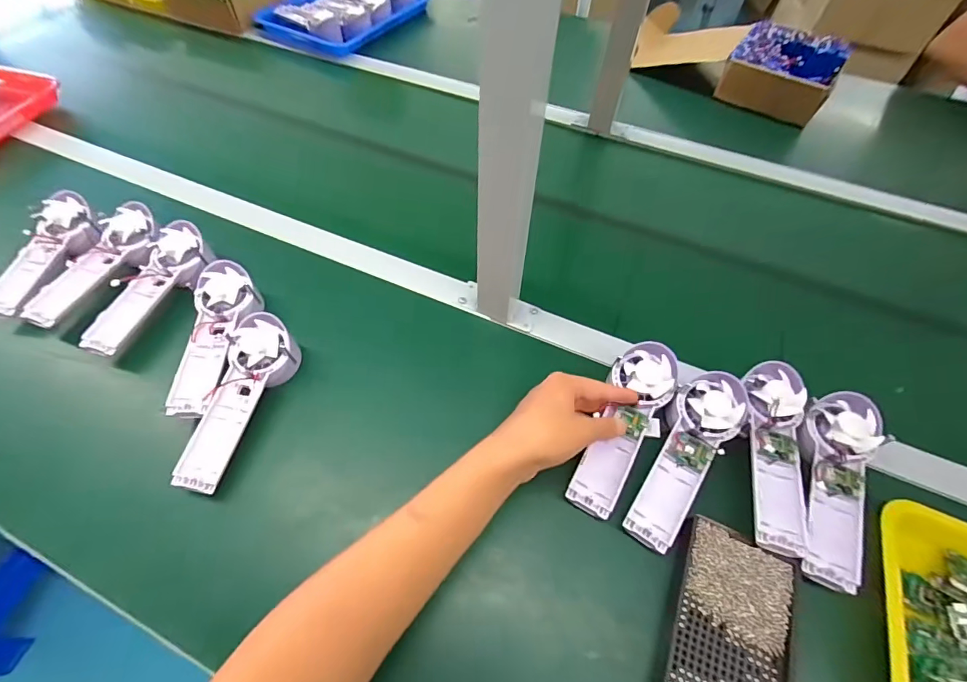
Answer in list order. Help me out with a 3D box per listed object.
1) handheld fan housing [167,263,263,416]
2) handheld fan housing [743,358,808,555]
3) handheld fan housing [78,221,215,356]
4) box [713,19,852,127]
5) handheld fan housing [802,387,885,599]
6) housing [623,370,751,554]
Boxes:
[{"bbox_3d":[-0.295,-0.004,0.472,0.065,0.041,0.180,0,57,0],"label":"handheld fan housing"},{"bbox_3d":[0.276,0.101,0.406,0.050,0.026,0.176,12,58,7],"label":"handheld fan housing"},{"bbox_3d":[-0.393,-0.064,0.509,0.078,0.040,0.175,20,59,12],"label":"handheld fan housing"},{"bbox_3d":[0.526,-0.475,0.770,0.166,0.072,0.185,31,62,18],"label":"box"},{"bbox_3d":[0.330,0.130,0.397,0.061,0.034,0.179,19,59,11],"label":"handheld fan housing"},{"bbox_3d":[0.192,0.111,0.415,0.063,0.031,0.176,30,76,18],"label":"housing"}]

